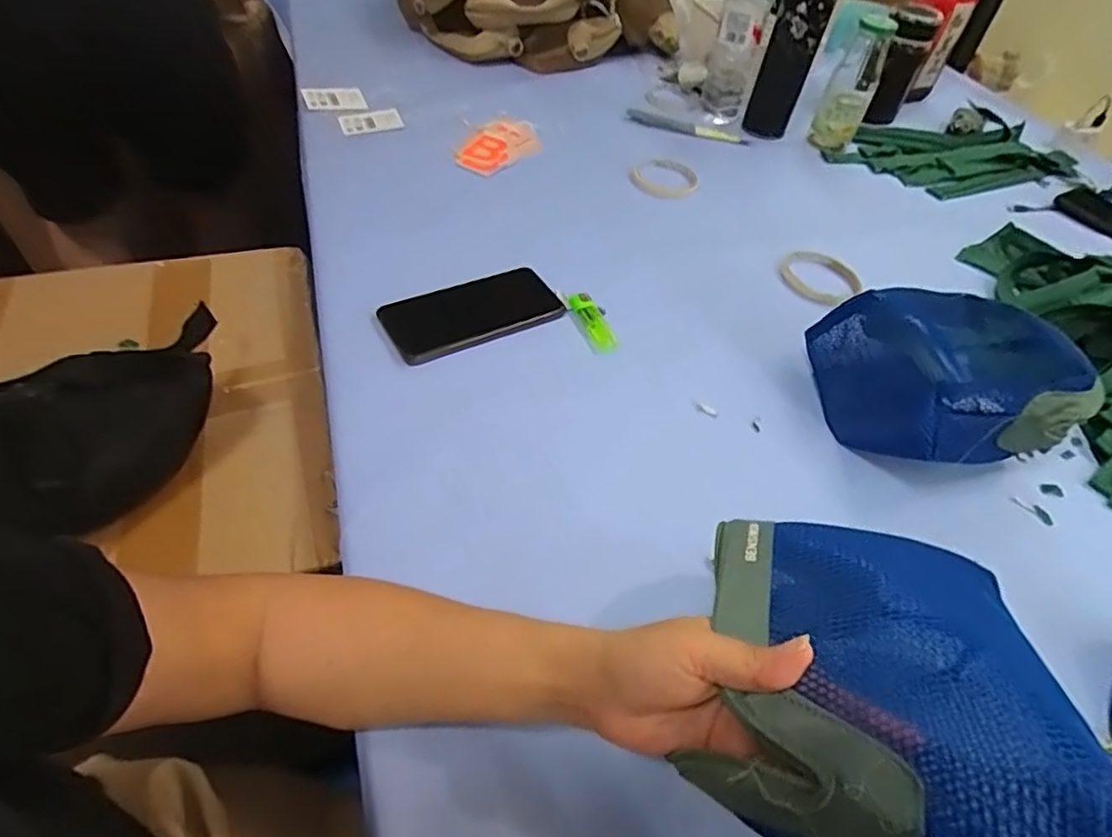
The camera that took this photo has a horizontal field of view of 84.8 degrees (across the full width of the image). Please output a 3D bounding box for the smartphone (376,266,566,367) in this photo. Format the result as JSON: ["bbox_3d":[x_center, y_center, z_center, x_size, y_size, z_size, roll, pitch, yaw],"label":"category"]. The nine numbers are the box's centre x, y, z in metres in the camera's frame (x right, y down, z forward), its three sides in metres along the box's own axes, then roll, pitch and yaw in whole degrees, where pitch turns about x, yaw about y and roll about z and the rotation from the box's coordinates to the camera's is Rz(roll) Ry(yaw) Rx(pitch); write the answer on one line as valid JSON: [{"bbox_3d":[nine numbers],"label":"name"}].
[{"bbox_3d":[-0.080,-0.102,0.589,0.166,0.012,0.080,-22,55,-23],"label":"smartphone"}]

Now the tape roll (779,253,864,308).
[{"bbox_3d":[0.303,-0.159,0.695,0.077,0.018,0.080,3,49,-4],"label":"tape roll"}]

